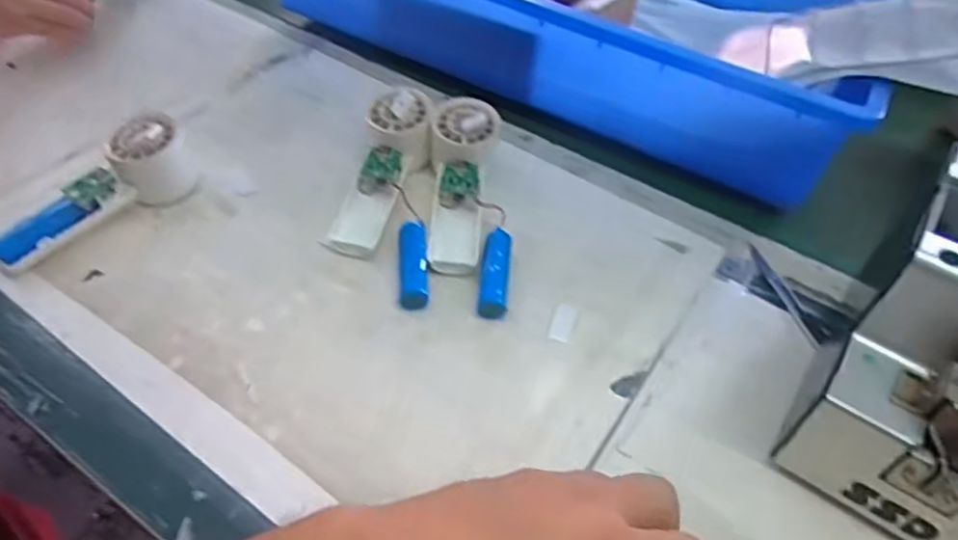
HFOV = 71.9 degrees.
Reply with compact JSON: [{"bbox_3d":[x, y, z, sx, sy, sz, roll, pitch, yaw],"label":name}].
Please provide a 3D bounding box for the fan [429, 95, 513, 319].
[{"bbox_3d":[-0.009,-0.051,0.526,0.066,0.043,0.200,-3,63,-8],"label":"fan"}]

